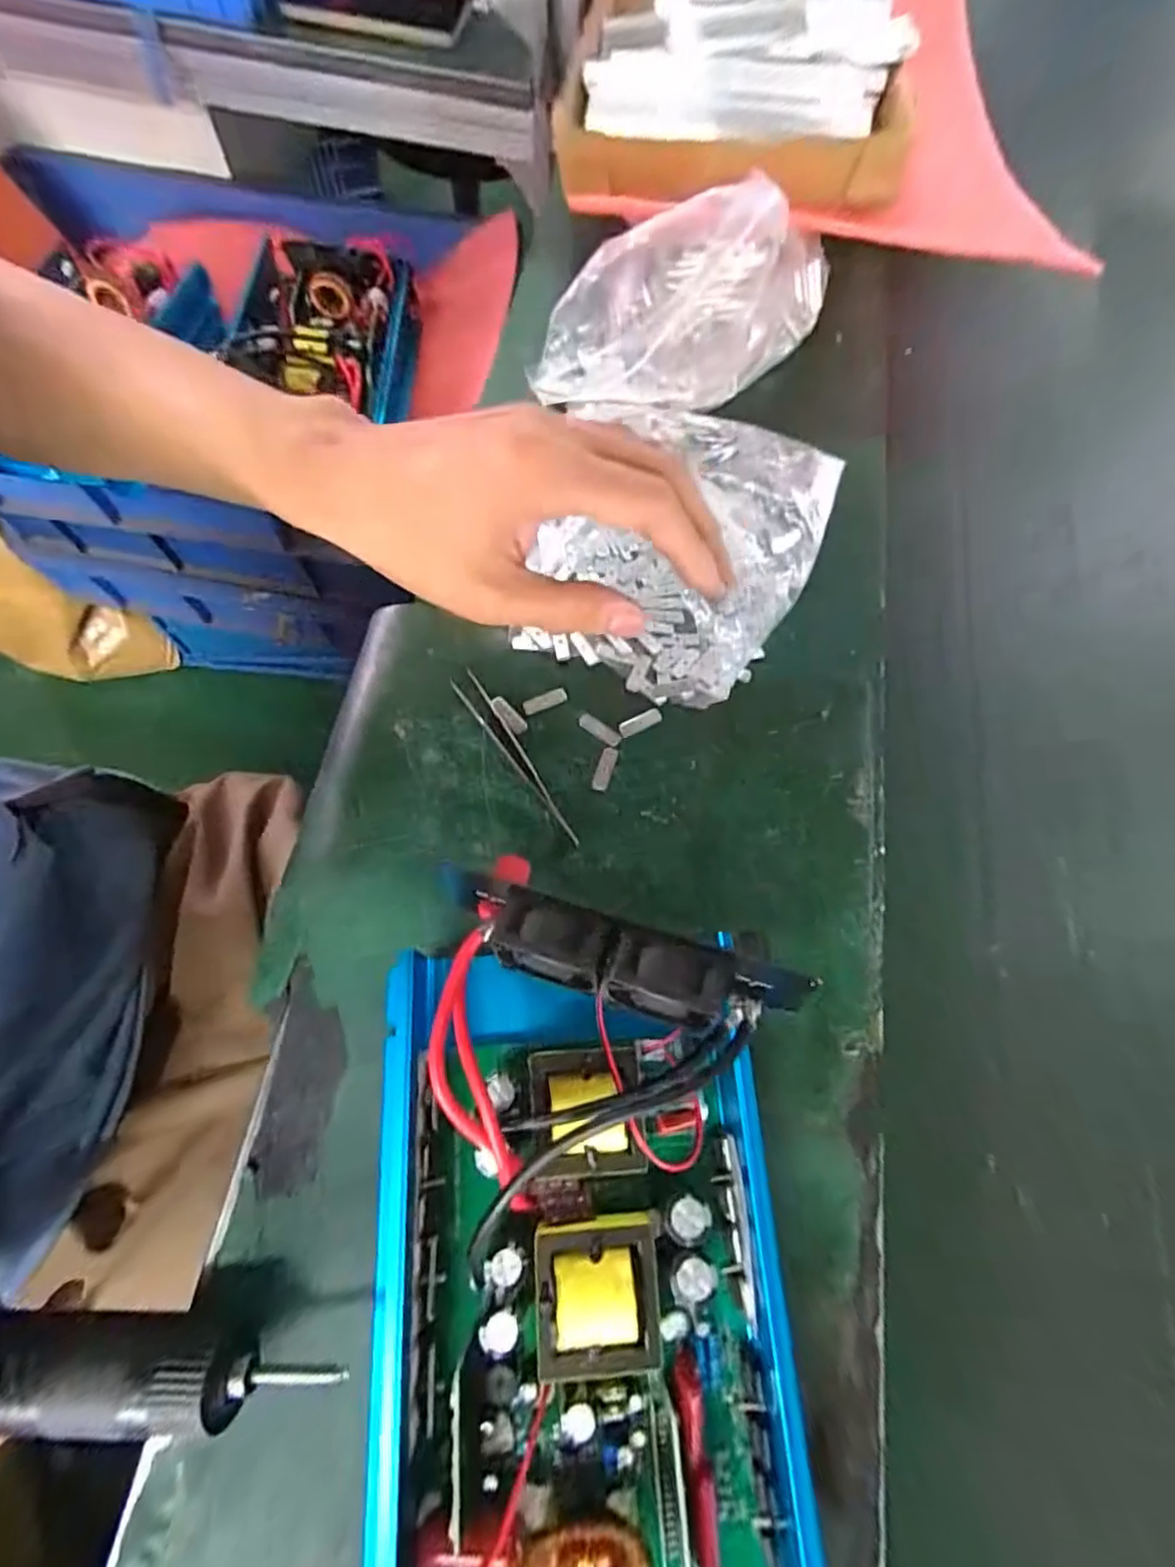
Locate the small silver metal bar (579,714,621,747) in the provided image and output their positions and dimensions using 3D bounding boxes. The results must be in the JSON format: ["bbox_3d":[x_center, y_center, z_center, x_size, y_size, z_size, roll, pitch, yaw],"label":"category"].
[{"bbox_3d":[0.007,-0.030,0.352,0.026,0.004,0.009,35,73,9],"label":"small silver metal bar"}]

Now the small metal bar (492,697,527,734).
[{"bbox_3d":[-0.044,-0.039,0.351,0.009,0.004,0.024,-37,76,-14],"label":"small metal bar"}]

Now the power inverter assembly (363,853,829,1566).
[{"bbox_3d":[0.006,0.232,0.204,0.154,0.103,0.356,-2,71,-3],"label":"power inverter assembly"}]

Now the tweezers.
[{"bbox_3d":[-0.038,-0.015,0.345,0.014,0.006,0.114,-34,76,-13],"label":"tweezers"}]

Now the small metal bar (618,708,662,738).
[{"bbox_3d":[0.030,-0.035,0.355,0.026,0.004,0.009,-24,74,-11],"label":"small metal bar"}]

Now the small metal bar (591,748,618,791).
[{"bbox_3d":[0.010,-0.009,0.344,0.009,0.004,0.026,17,71,3],"label":"small metal bar"}]

